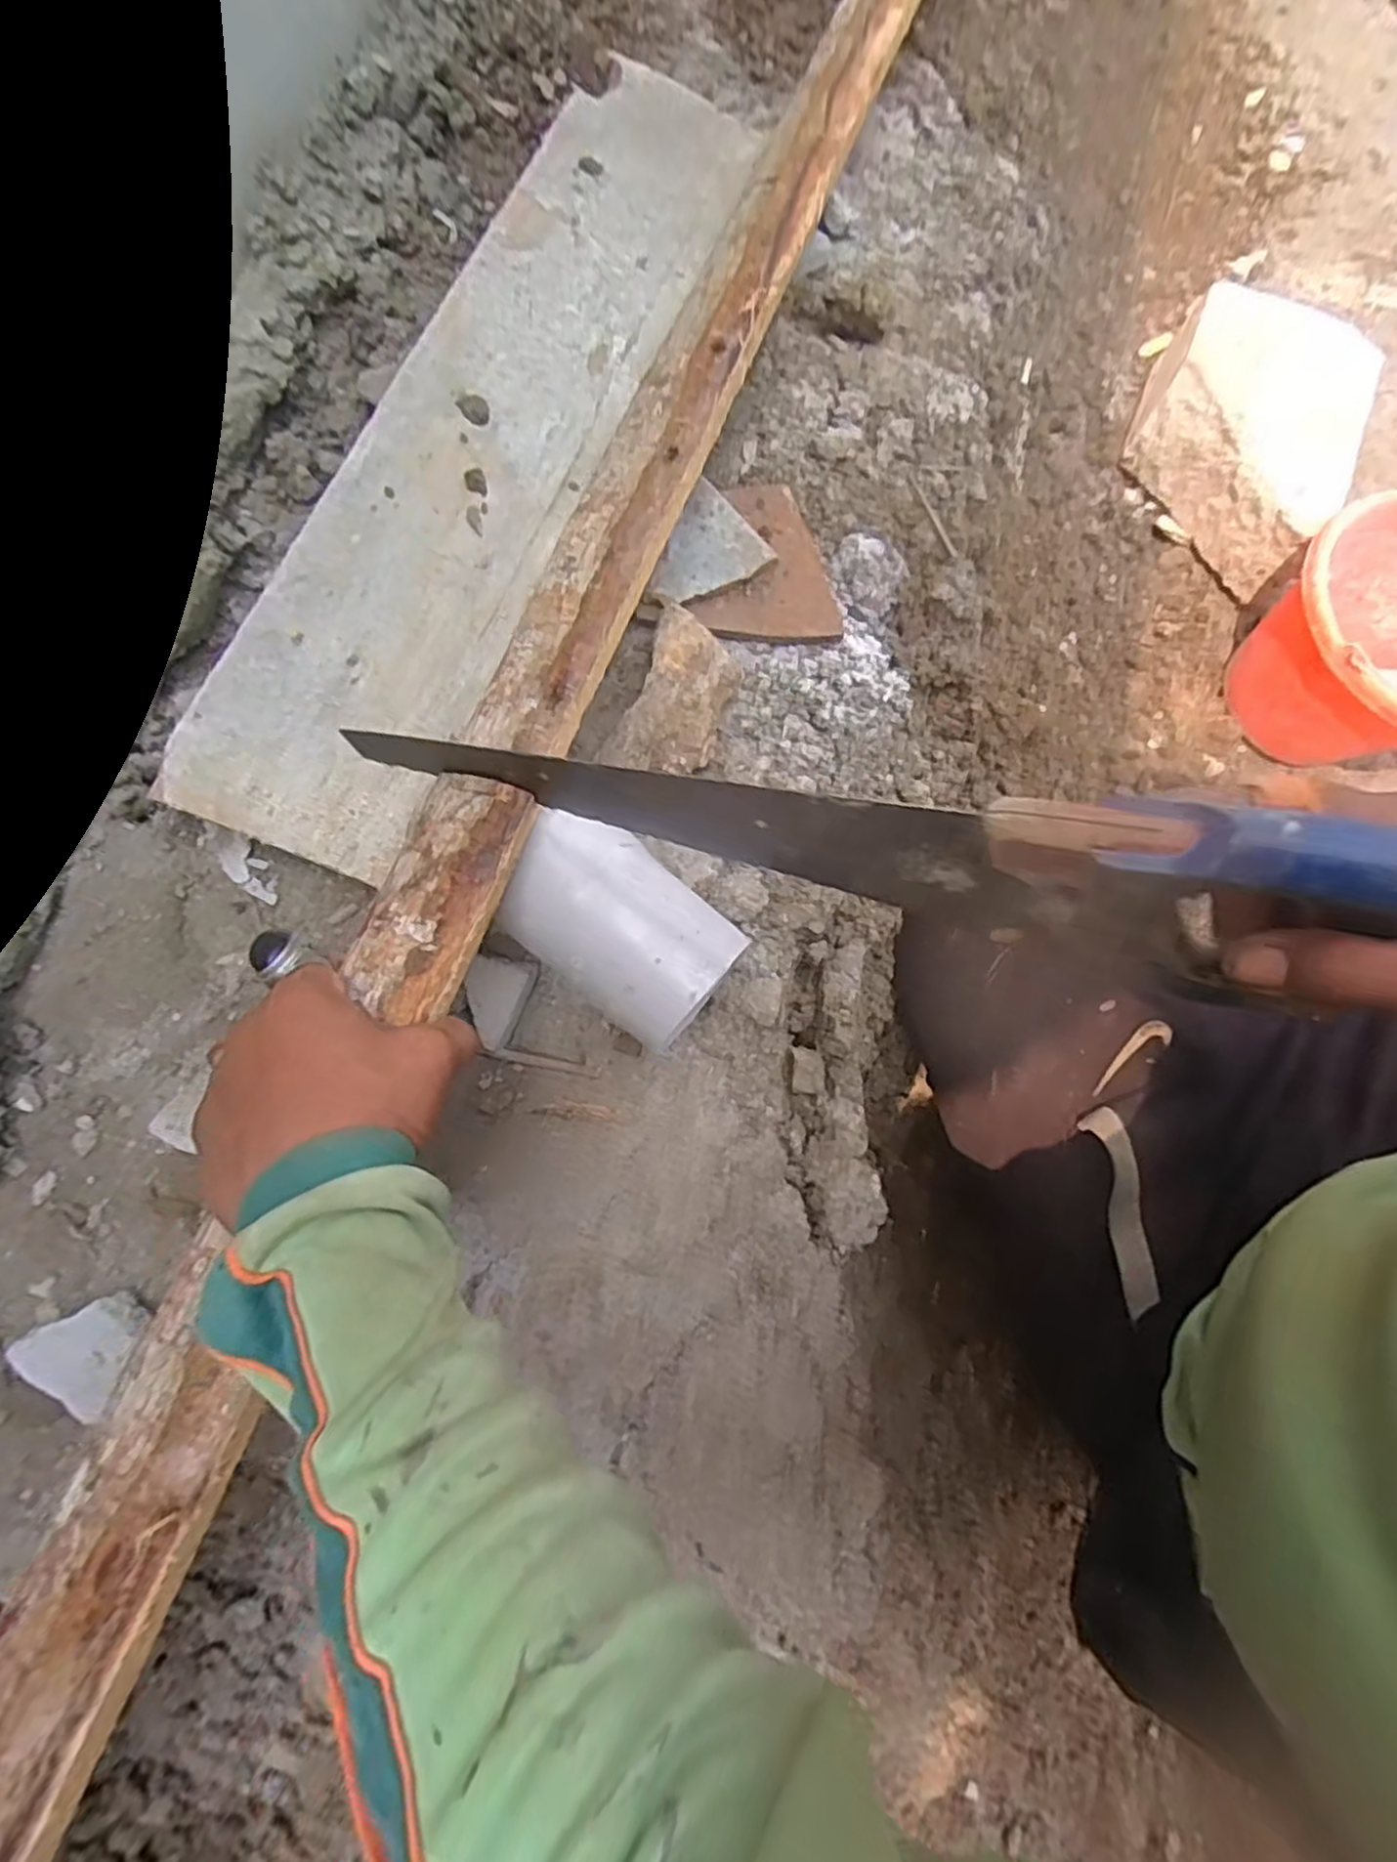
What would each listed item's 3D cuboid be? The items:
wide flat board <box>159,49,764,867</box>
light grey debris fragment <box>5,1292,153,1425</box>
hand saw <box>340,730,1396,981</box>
[{"bbox_3d":[-0.142,-0.357,0.527,0.155,0.036,0.667,22,77,4],"label":"wide flat board"},{"bbox_3d":[-0.346,0.235,0.422,0.059,0.028,0.063,0,76,-1],"label":"light grey debris fragment"},{"bbox_3d":[0.042,-0.044,0.340,0.430,0.091,0.034,13,75,23],"label":"hand saw"}]

